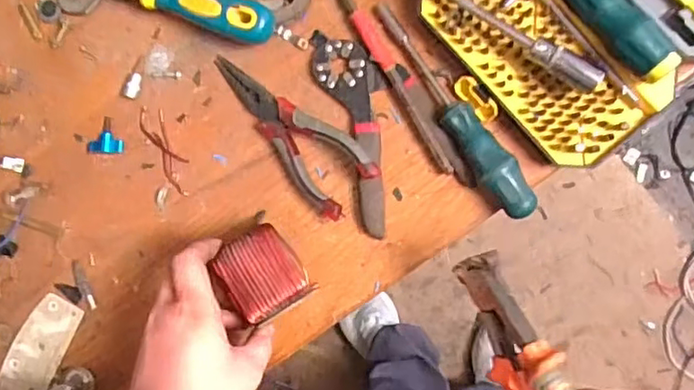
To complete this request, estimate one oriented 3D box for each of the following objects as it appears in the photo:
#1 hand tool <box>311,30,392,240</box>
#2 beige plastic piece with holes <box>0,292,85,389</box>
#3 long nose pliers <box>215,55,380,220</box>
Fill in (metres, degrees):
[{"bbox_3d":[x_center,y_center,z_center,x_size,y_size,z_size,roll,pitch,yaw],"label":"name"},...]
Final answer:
[{"bbox_3d":[0.015,-0.051,0.469,0.050,0.017,0.160,-16,87,8],"label":"hand tool"},{"bbox_3d":[-0.260,0.131,0.516,0.047,0.004,0.098,27,93,8],"label":"beige plastic piece with holes"},{"bbox_3d":[-0.050,-0.050,0.471,0.154,0.029,0.058,42,95,7],"label":"long nose pliers"}]

